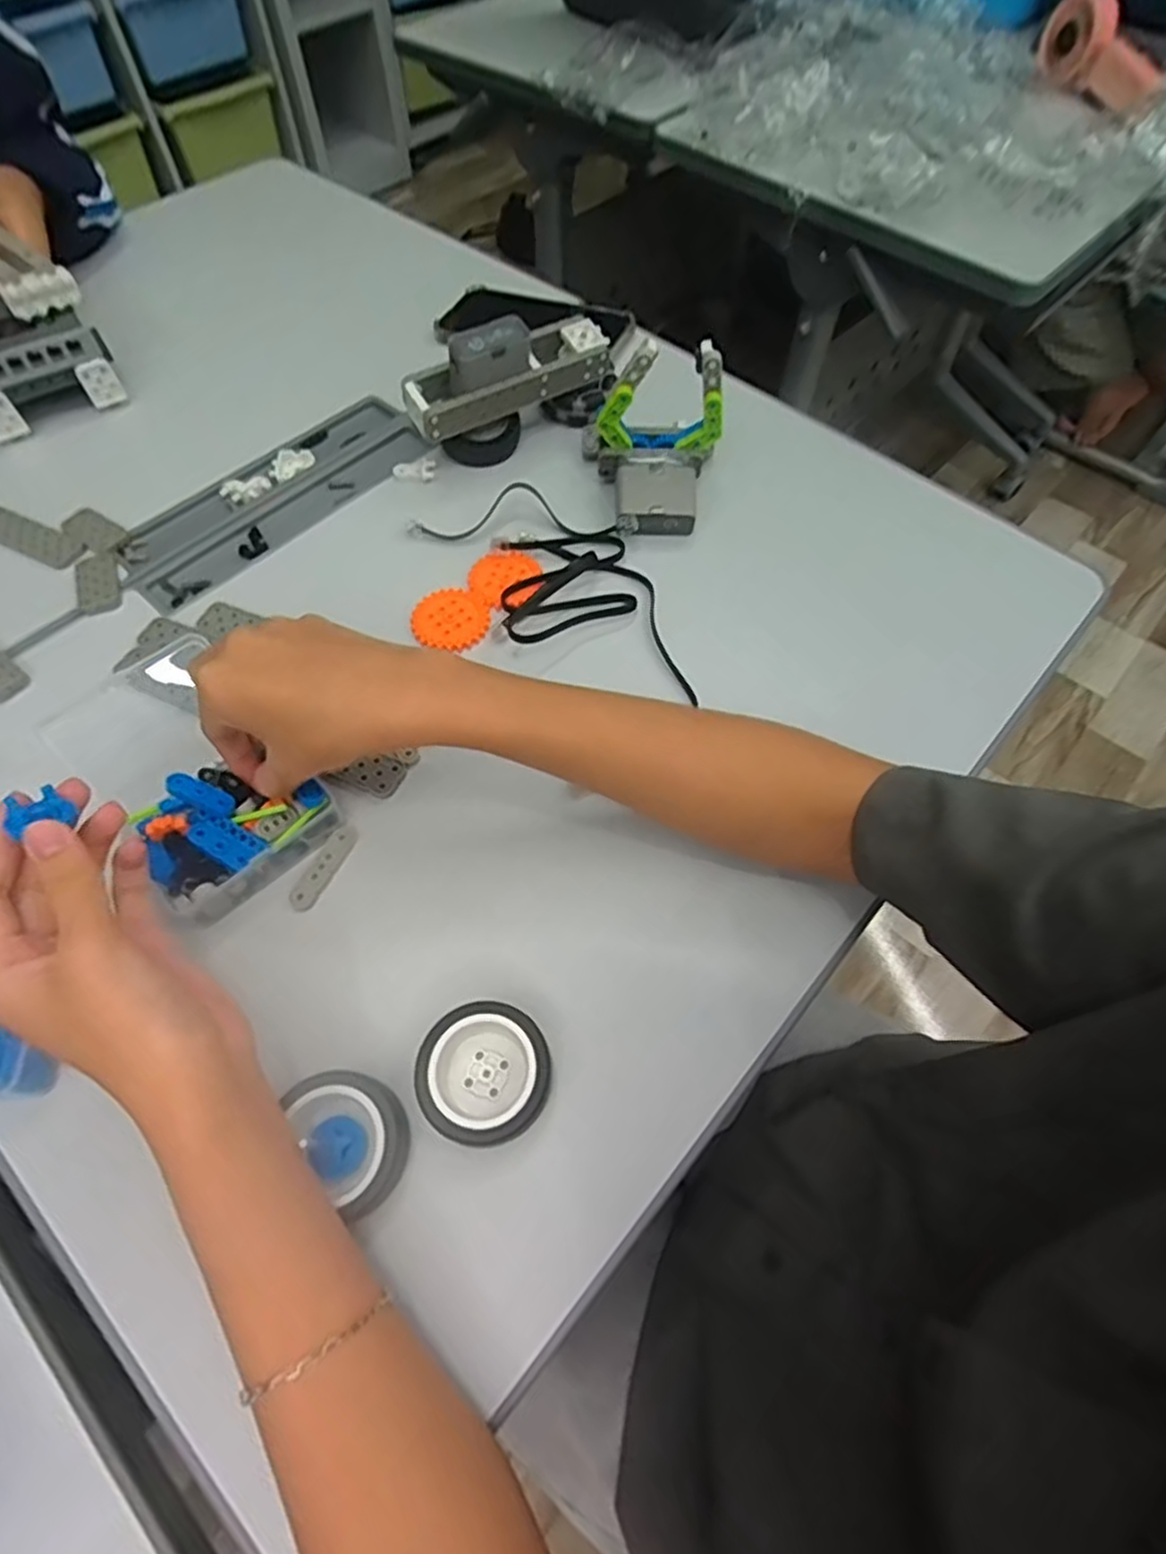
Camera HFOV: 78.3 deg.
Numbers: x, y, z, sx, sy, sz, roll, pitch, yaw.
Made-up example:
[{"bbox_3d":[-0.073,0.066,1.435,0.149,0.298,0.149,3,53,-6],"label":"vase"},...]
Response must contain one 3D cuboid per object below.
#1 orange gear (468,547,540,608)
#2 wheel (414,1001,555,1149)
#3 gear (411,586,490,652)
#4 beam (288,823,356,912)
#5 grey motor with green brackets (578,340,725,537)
[{"bbox_3d":[-0.051,-0.134,0.485,0.048,0.006,0.050,0,61,-1],"label":"orange gear"},{"bbox_3d":[-0.044,0.137,0.330,0.057,0.026,0.058,0,61,-1],"label":"wheel"},{"bbox_3d":[-0.089,-0.105,0.475,0.049,0.004,0.051,0,61,-1],"label":"gear"},{"bbox_3d":[-0.140,0.048,0.388,0.013,0.004,0.051,22,63,11],"label":"beam"},{"bbox_3d":[0.048,-0.238,0.494,0.095,0.096,0.103,2,61,0],"label":"grey motor with green brackets"}]

